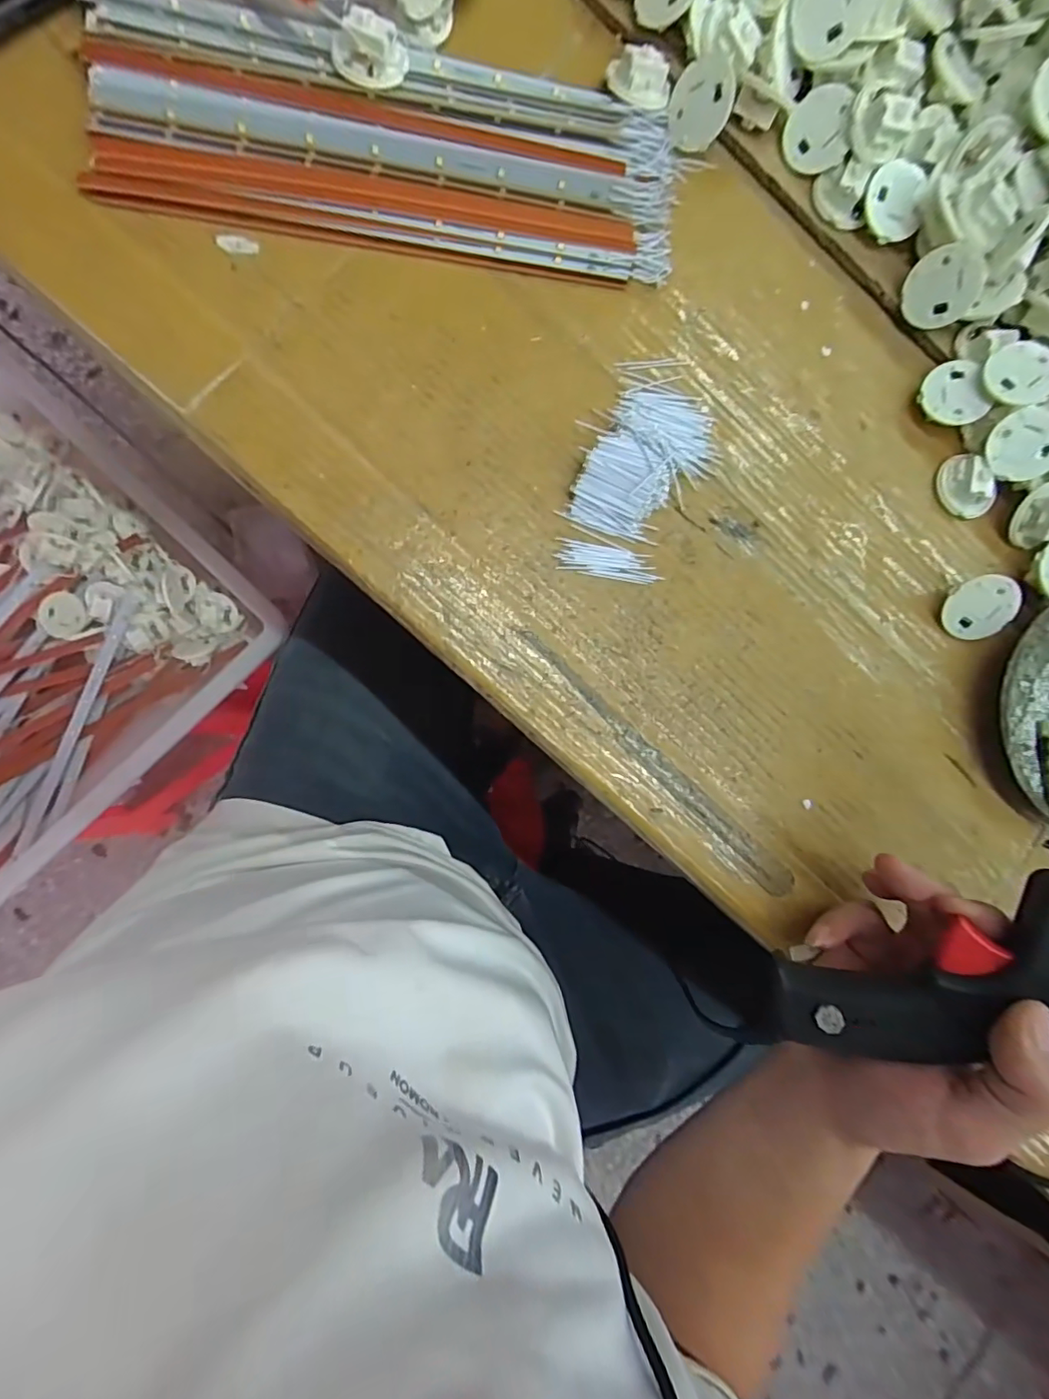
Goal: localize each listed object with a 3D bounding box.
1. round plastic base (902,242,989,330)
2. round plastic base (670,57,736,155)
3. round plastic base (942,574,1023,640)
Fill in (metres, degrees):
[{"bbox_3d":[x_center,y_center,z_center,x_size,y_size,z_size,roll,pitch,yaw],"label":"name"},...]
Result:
[{"bbox_3d":[0.240,-0.236,0.323,0.005,0.037,0.038,-45,111,-41],"label":"round plastic base"},{"bbox_3d":[0.098,-0.333,0.316,0.036,0.004,0.037,32,124,24],"label":"round plastic base"},{"bbox_3d":[0.260,-0.052,0.320,0.034,0.007,0.037,5,119,10],"label":"round plastic base"}]

